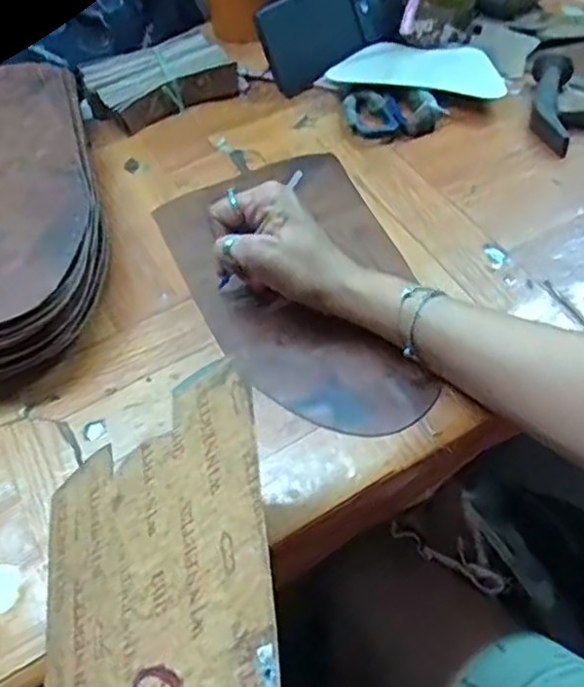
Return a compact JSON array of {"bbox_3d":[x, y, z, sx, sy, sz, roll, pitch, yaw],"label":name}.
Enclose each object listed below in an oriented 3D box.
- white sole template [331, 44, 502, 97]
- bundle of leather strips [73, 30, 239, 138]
[{"bbox_3d":[0.119,-0.257,0.626,0.154,0.006,0.066,14,61,15],"label":"white sole template"},{"bbox_3d":[-0.128,-0.255,0.658,0.133,0.038,0.087,-24,54,-12],"label":"bundle of leather strips"}]

